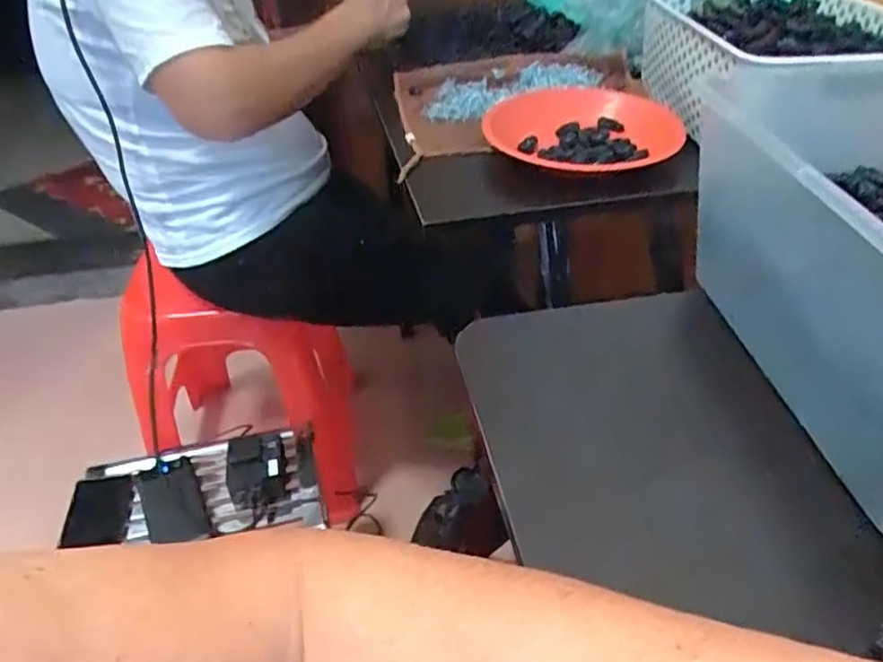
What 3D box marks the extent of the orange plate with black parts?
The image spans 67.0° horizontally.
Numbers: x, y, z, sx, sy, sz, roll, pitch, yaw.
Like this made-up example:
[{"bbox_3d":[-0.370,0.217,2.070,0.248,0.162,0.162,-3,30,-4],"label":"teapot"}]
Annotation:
[{"bbox_3d":[0.147,-0.207,0.697,0.177,0.040,0.188,-3,37,2],"label":"orange plate with black parts"}]

